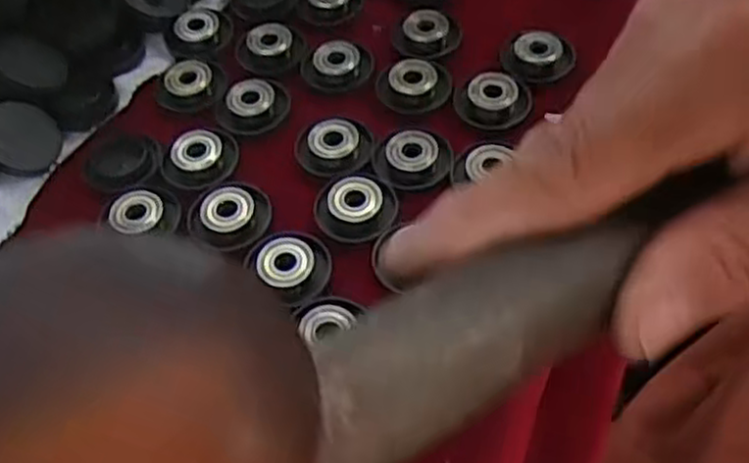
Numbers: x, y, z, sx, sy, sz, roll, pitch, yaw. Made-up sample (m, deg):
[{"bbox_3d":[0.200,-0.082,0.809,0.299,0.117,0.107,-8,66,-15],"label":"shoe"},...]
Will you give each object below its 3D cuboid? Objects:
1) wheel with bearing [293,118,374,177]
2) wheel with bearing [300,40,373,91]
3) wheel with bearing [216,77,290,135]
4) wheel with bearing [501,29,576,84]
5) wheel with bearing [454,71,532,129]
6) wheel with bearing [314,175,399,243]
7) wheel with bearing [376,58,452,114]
[{"bbox_3d":[-0.017,-0.037,0.322,0.031,0.006,0.030,-3,55,4],"label":"wheel with bearing"},{"bbox_3d":[-0.018,-0.076,0.349,0.031,0.006,0.029,3,55,8],"label":"wheel with bearing"},{"bbox_3d":[-0.053,-0.056,0.338,0.032,0.006,0.028,-14,55,-4],"label":"wheel with bearing"},{"bbox_3d":[0.073,-0.078,0.344,0.031,0.007,0.029,-3,55,4],"label":"wheel with bearing"},{"bbox_3d":[0.051,-0.059,0.332,0.031,0.007,0.032,-3,55,4],"label":"wheel with bearing"},{"bbox_3d":[-0.007,-0.009,0.303,0.031,0.005,0.029,-3,55,4],"label":"wheel with bearing"},{"bbox_3d":[0.017,-0.065,0.338,0.031,0.008,0.027,2,55,7],"label":"wheel with bearing"}]

